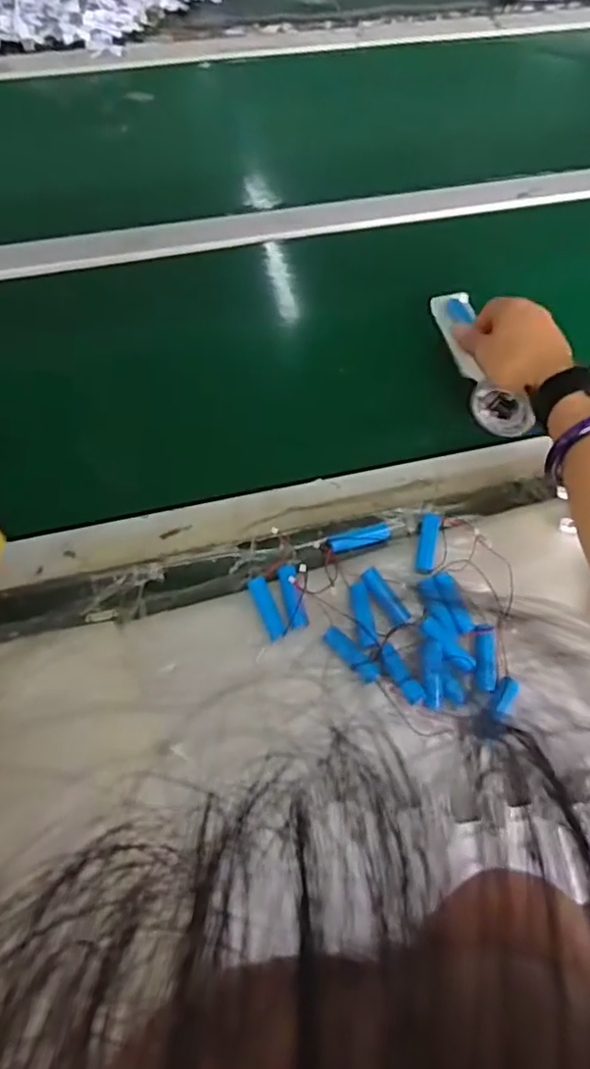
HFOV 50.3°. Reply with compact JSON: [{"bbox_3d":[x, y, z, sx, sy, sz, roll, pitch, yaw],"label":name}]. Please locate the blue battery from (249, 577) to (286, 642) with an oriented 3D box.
[{"bbox_3d":[-0.021,0.058,0.483,0.014,0.015,0.052,-18,66,-12],"label":"blue battery"}]

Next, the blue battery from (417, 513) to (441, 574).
[{"bbox_3d":[0.109,0.008,0.511,0.013,0.012,0.051,11,64,2],"label":"blue battery"}]

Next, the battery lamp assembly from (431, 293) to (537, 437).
[{"bbox_3d":[0.173,-0.166,0.601,0.055,0.041,0.175,-4,54,-5],"label":"battery lamp assembly"}]

